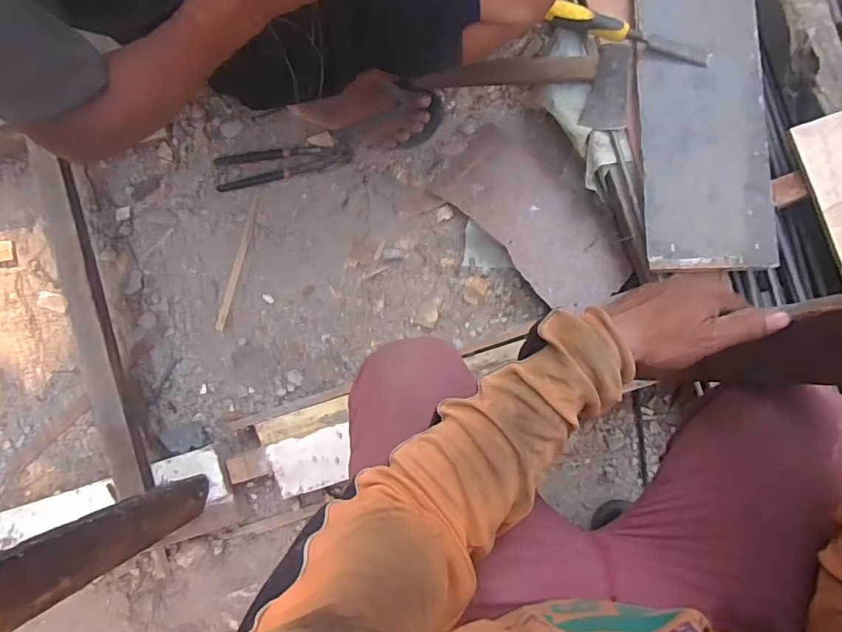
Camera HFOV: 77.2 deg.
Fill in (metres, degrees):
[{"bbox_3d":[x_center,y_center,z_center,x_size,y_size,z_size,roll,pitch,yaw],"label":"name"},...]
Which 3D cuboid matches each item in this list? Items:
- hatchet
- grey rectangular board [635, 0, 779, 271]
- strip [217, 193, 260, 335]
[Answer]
[{"bbox_3d":[0.139,-0.356,0.791,0.333,0.054,0.120,12,83,25],"label":"hatchet"},{"bbox_3d":[0.381,-0.304,0.721,0.152,0.021,0.485,-1,79,12],"label":"grey rectangular board"},{"bbox_3d":[-0.295,-0.084,0.848,0.014,0.007,0.220,13,84,2],"label":"strip"}]

